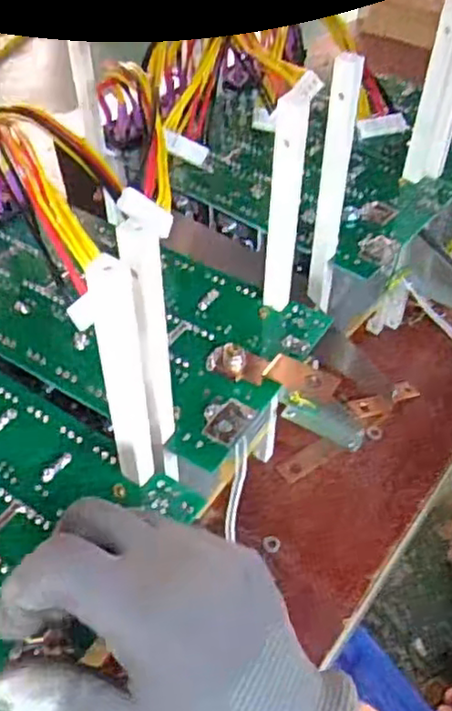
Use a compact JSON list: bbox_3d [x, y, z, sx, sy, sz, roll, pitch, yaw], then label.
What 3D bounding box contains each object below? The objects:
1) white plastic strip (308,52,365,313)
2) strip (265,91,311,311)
[{"bbox_3d":[0.064,-0.098,0.407,0.020,0.163,0.014,9,48,8],"label":"white plastic strip"},{"bbox_3d":[0.031,-0.076,0.361,0.018,0.130,0.011,10,48,8],"label":"strip"}]

